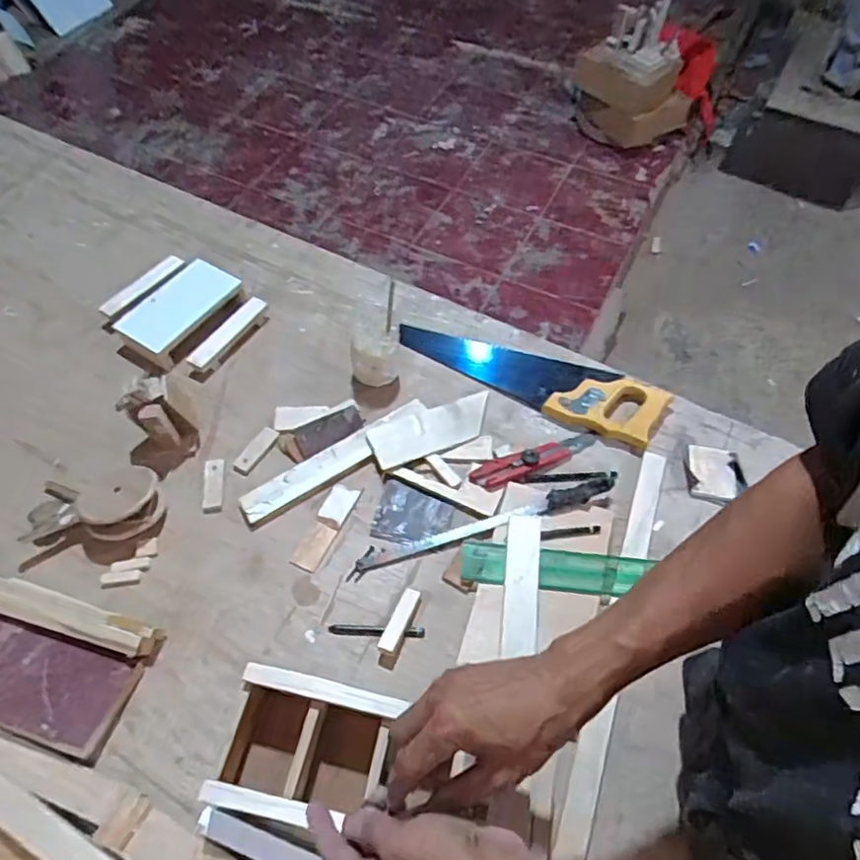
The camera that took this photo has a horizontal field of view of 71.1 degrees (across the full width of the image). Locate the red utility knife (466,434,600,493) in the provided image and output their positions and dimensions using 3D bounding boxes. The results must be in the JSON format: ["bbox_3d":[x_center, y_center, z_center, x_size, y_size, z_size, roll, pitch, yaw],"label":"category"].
[{"bbox_3d":[0.130,0.031,0.745,0.169,0.010,0.044,-20,58,-13],"label":"red utility knife"}]

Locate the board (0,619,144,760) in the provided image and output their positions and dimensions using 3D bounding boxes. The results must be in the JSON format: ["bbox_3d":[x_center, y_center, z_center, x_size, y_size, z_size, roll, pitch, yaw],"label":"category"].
[{"bbox_3d":[-0.408,0.240,0.589,0.223,0.013,0.085,13,57,8],"label":"board"}]

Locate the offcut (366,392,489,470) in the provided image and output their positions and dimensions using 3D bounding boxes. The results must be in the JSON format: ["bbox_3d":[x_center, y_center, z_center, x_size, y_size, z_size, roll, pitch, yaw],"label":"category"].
[{"bbox_3d":[0.006,-0.001,0.769,0.164,0.013,0.064,-21,59,-14],"label":"offcut"}]

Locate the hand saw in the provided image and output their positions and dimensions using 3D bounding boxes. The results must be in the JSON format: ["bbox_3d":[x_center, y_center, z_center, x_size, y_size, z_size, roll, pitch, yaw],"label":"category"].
[{"bbox_3d":[0.127,-0.076,0.812,0.368,0.022,0.093,19,58,12],"label":"hand saw"}]

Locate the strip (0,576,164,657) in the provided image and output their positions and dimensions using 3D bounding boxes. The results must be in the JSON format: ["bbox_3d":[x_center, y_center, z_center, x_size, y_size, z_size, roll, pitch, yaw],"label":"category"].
[{"bbox_3d":[-0.508,0.159,0.644,0.475,0.031,0.038,13,57,9],"label":"strip"}]

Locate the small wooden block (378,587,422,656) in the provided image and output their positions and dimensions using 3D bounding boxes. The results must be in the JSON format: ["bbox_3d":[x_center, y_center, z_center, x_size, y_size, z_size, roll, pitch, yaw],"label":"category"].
[{"bbox_3d":[-0.031,0.204,0.642,0.022,0.015,0.071,20,58,13],"label":"small wooden block"}]

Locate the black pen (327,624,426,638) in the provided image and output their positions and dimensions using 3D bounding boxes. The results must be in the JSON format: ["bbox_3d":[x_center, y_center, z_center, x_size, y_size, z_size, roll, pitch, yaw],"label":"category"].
[{"bbox_3d":[-0.057,0.213,0.639,0.101,0.007,0.011,2,56,1],"label":"black pen"}]

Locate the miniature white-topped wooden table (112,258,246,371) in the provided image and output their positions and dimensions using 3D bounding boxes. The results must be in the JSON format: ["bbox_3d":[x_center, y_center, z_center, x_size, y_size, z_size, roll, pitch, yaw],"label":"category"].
[{"bbox_3d":[-0.355,-0.168,0.860,0.108,0.040,0.170,28,60,17],"label":"miniature white-topped wooden table"}]

